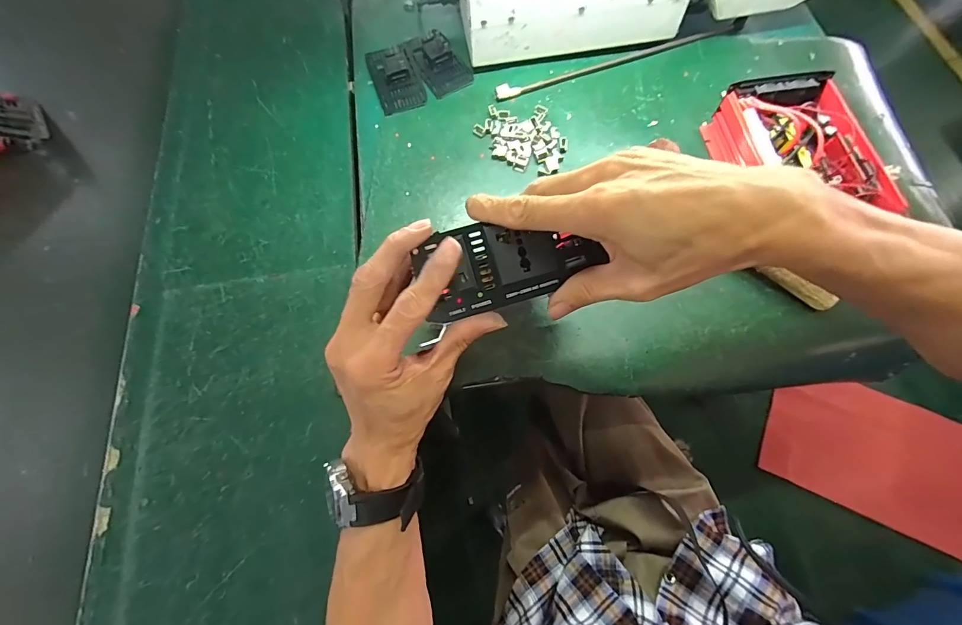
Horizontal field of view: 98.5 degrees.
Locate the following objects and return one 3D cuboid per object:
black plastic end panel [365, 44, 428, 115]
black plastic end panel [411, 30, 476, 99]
[{"bbox_3d":[-0.133,-0.374,0.642,0.070,0.034,0.133,-19,71,-4],"label":"black plastic end panel"},{"bbox_3d":[-0.061,-0.392,0.645,0.068,0.033,0.111,-27,72,-7],"label":"black plastic end panel"}]

